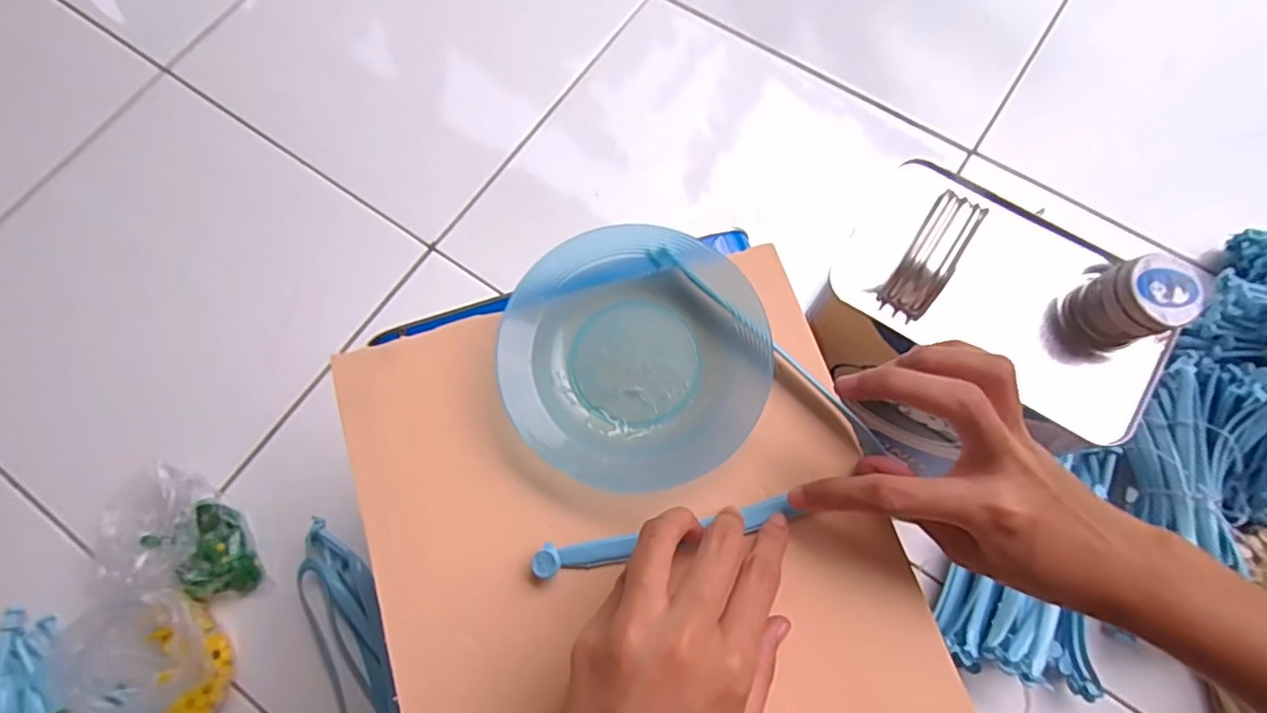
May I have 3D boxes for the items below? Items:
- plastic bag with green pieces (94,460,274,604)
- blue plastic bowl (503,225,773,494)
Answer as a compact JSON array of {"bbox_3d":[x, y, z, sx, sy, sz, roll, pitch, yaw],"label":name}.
[{"bbox_3d":[-0.387,0.149,0.507,0.119,0.070,0.113,-6,73,0],"label":"plastic bag with green pieces"},{"bbox_3d":[0.000,0.000,0.300,0.126,0.025,0.128,0,73,1],"label":"blue plastic bowl"}]

